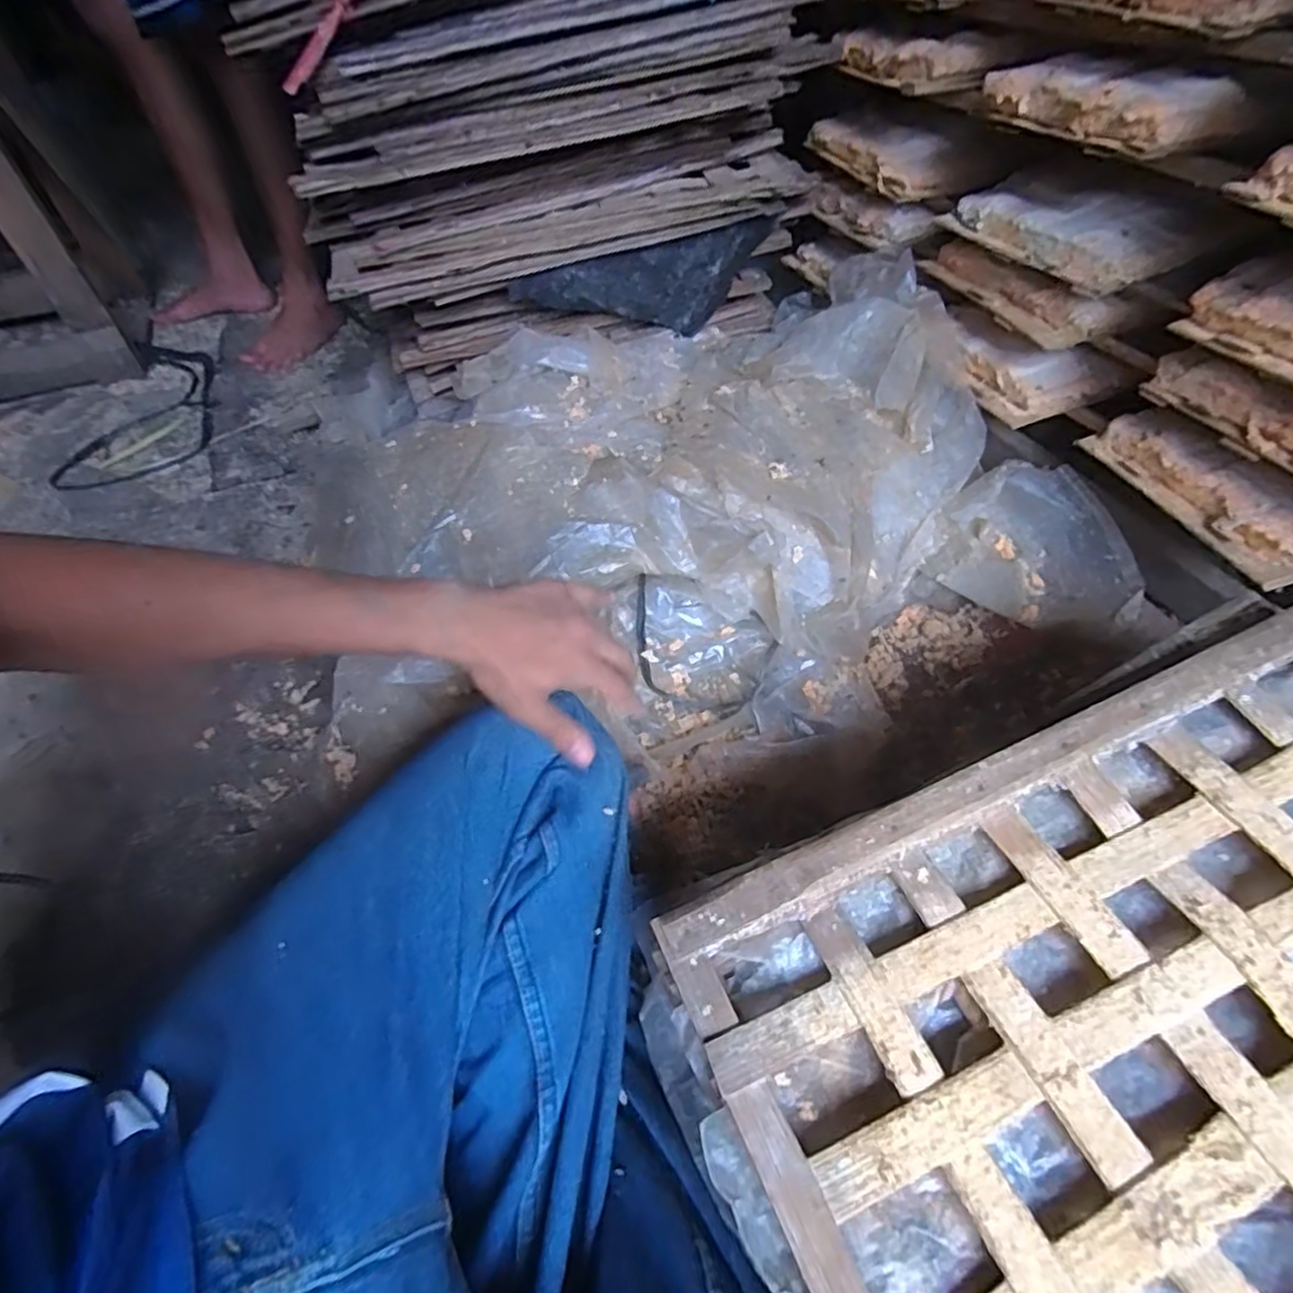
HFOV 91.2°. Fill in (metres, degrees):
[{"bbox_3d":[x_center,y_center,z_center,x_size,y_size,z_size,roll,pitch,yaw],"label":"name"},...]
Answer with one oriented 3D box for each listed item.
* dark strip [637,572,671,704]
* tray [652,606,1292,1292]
[{"bbox_3d":[0.002,-0.009,0.674,0.023,0.024,0.134,-7,72,-2],"label":"dark strip"},{"bbox_3d":[0.301,0.188,0.318,0.502,0.043,0.333,-20,52,-12],"label":"tray"}]

